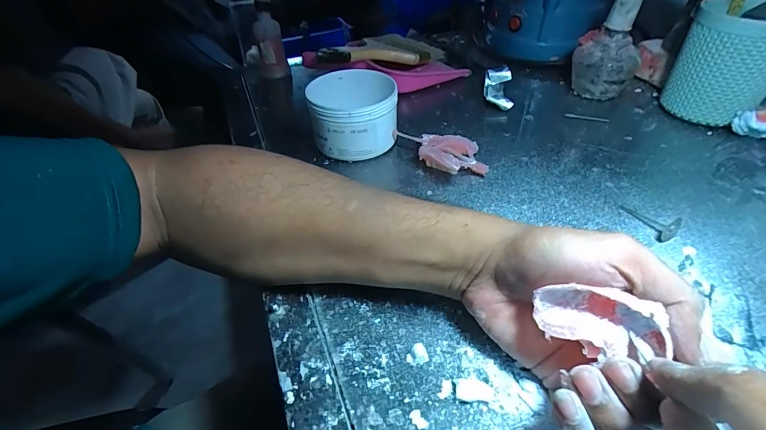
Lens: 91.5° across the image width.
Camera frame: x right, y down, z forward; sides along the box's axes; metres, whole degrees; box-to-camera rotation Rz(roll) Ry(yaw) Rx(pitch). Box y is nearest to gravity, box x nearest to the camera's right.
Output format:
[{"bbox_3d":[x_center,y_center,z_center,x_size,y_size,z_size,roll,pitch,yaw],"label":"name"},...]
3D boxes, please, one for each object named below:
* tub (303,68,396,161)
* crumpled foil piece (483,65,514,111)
[{"bbox_3d":[-0.032,-0.107,0.400,0.087,0.068,0.094,-2,44,2],"label":"tub"},{"bbox_3d":[0.144,-0.159,0.467,0.032,0.026,0.068,5,44,8],"label":"crumpled foil piece"}]

